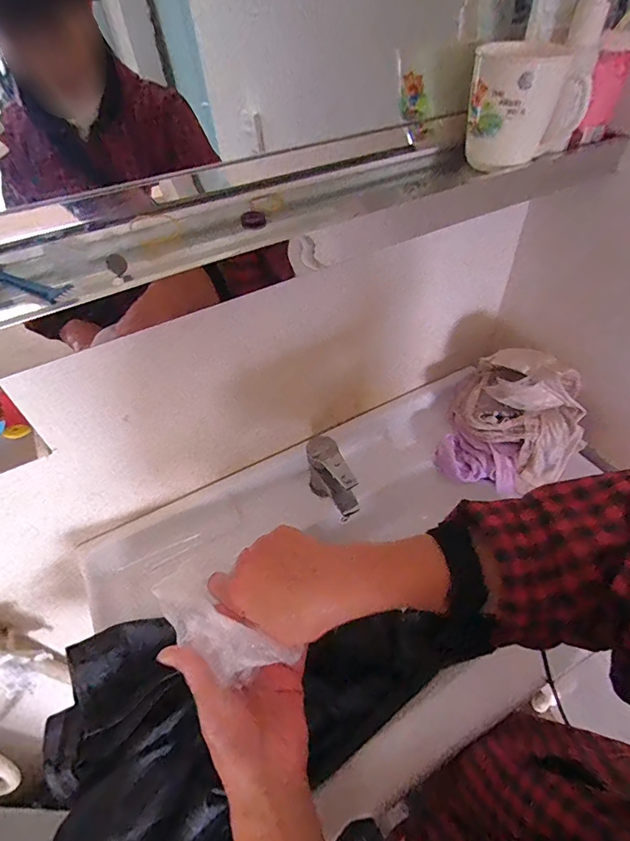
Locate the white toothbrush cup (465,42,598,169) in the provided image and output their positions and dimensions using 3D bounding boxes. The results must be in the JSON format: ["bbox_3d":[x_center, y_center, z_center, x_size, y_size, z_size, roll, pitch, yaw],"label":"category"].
[{"bbox_3d":[0.212,-0.316,0.427,0.106,0.097,0.099,13,47,17],"label":"white toothbrush cup"}]

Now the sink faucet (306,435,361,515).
[{"bbox_3d":[0.024,0.097,0.657,0.053,0.113,0.095,-19,47,-15],"label":"sink faucet"}]

